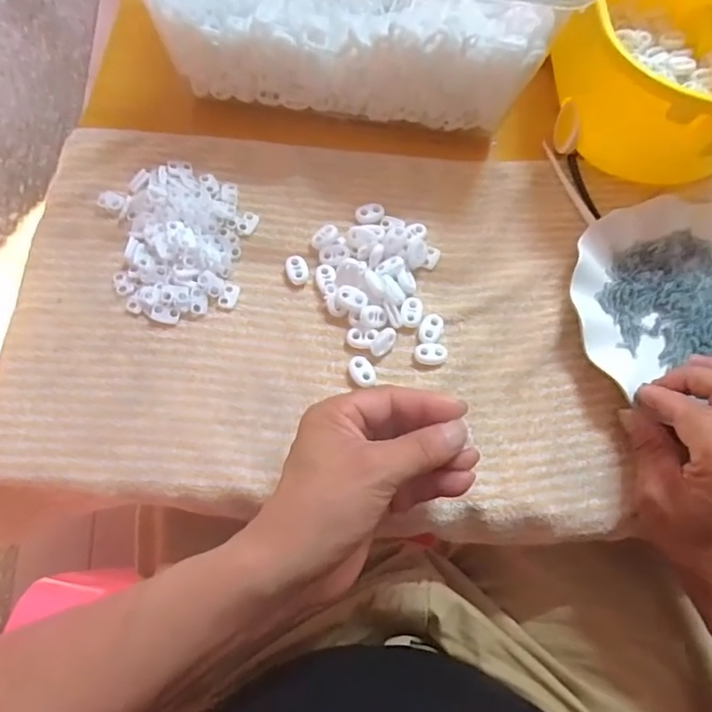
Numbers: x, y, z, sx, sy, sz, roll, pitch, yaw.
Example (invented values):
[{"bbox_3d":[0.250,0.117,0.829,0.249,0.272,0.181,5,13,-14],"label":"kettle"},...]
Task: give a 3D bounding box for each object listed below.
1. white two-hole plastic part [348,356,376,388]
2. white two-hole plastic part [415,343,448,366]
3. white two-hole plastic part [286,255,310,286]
[{"bbox_3d":[0.004,0.010,0.368,0.016,0.005,0.021,-25,72,-13],"label":"white two-hole plastic part"},{"bbox_3d":[0.052,-0.001,0.374,0.021,0.006,0.016,8,68,0],"label":"white two-hole plastic part"},{"bbox_3d":[-0.042,-0.062,0.392,0.015,0.006,0.023,-17,71,-10],"label":"white two-hole plastic part"}]

